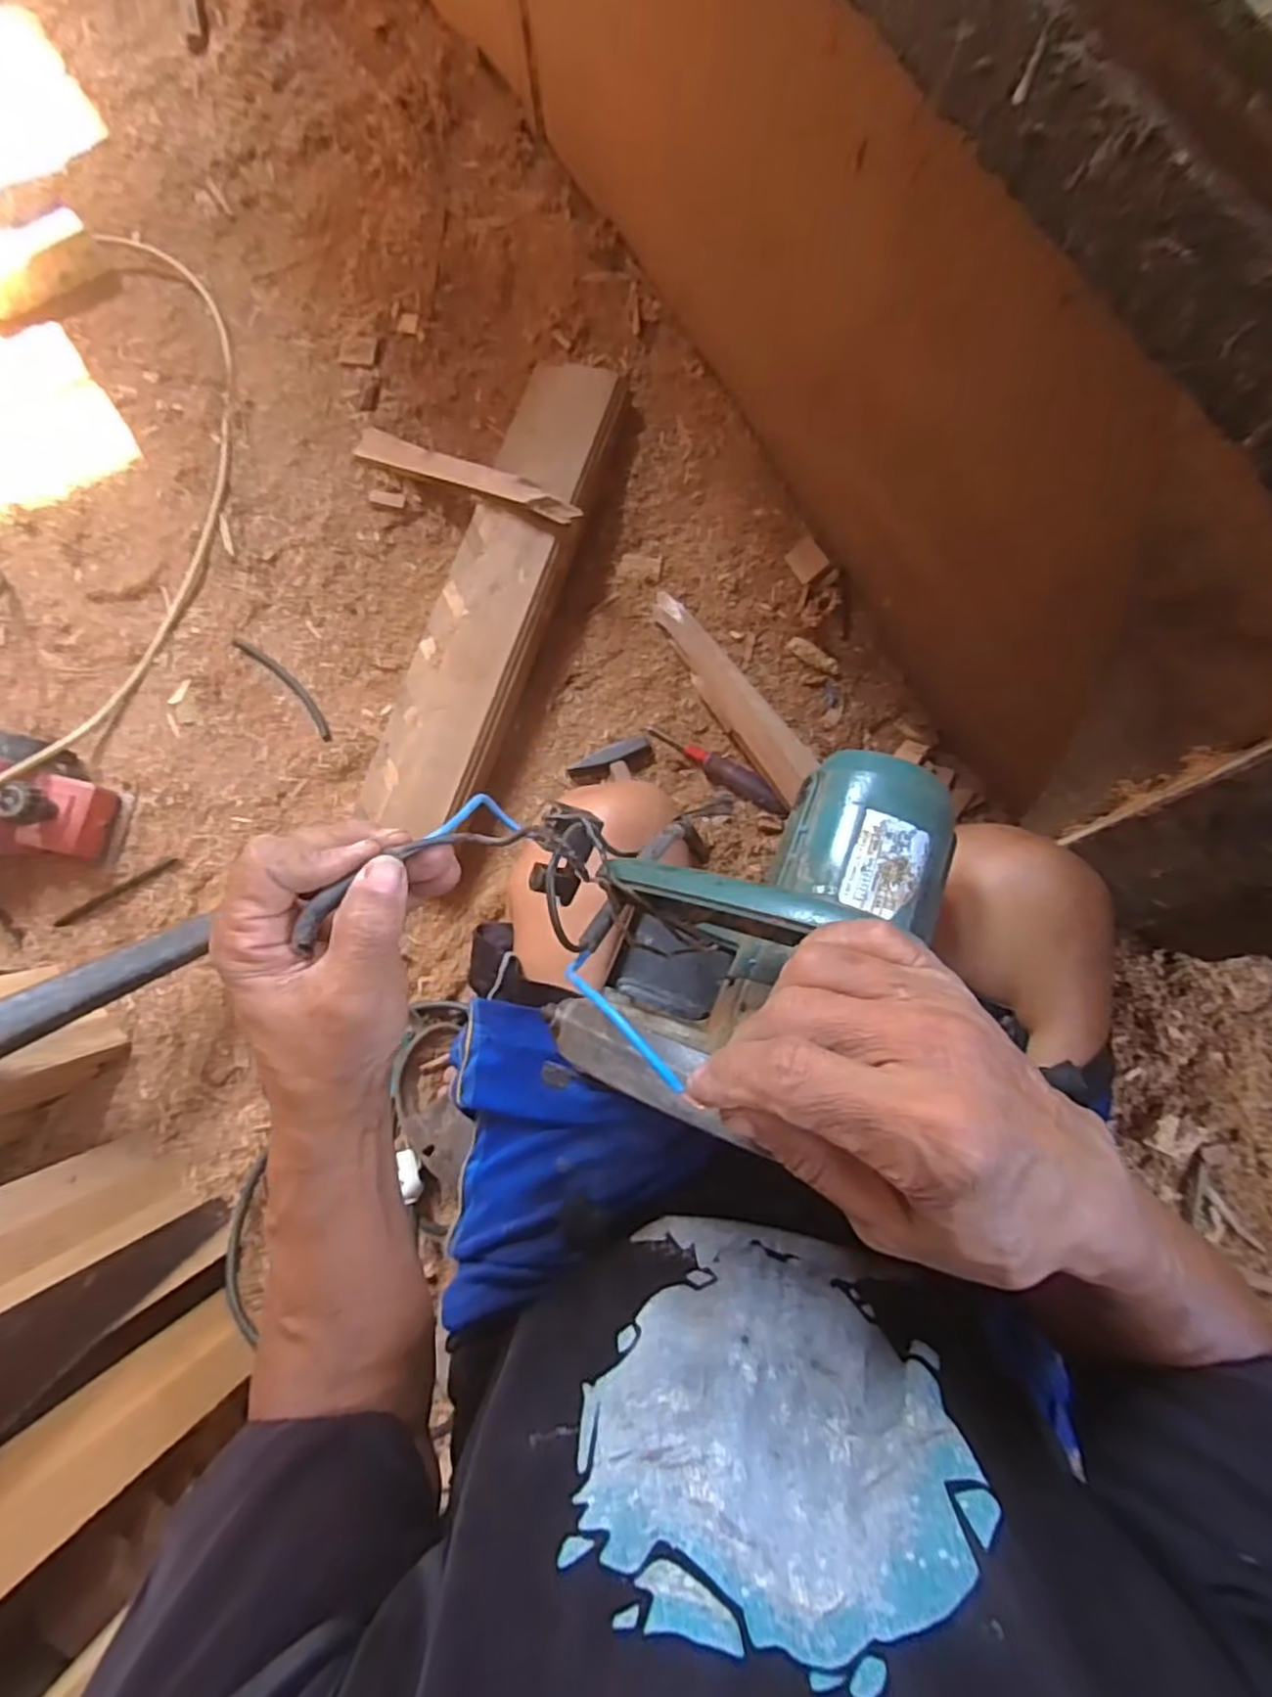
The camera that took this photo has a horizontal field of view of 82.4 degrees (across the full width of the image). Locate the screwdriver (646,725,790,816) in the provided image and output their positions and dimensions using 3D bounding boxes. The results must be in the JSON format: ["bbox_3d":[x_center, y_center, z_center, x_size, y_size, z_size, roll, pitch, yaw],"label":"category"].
[{"bbox_3d":[0.090,-0.088,0.796,0.174,0.023,0.030,30,80,6],"label":"screwdriver"}]

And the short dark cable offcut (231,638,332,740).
[{"bbox_3d":[-0.388,-0.180,0.806,0.020,0.006,0.161,-44,81,-8],"label":"short dark cable offcut"}]

